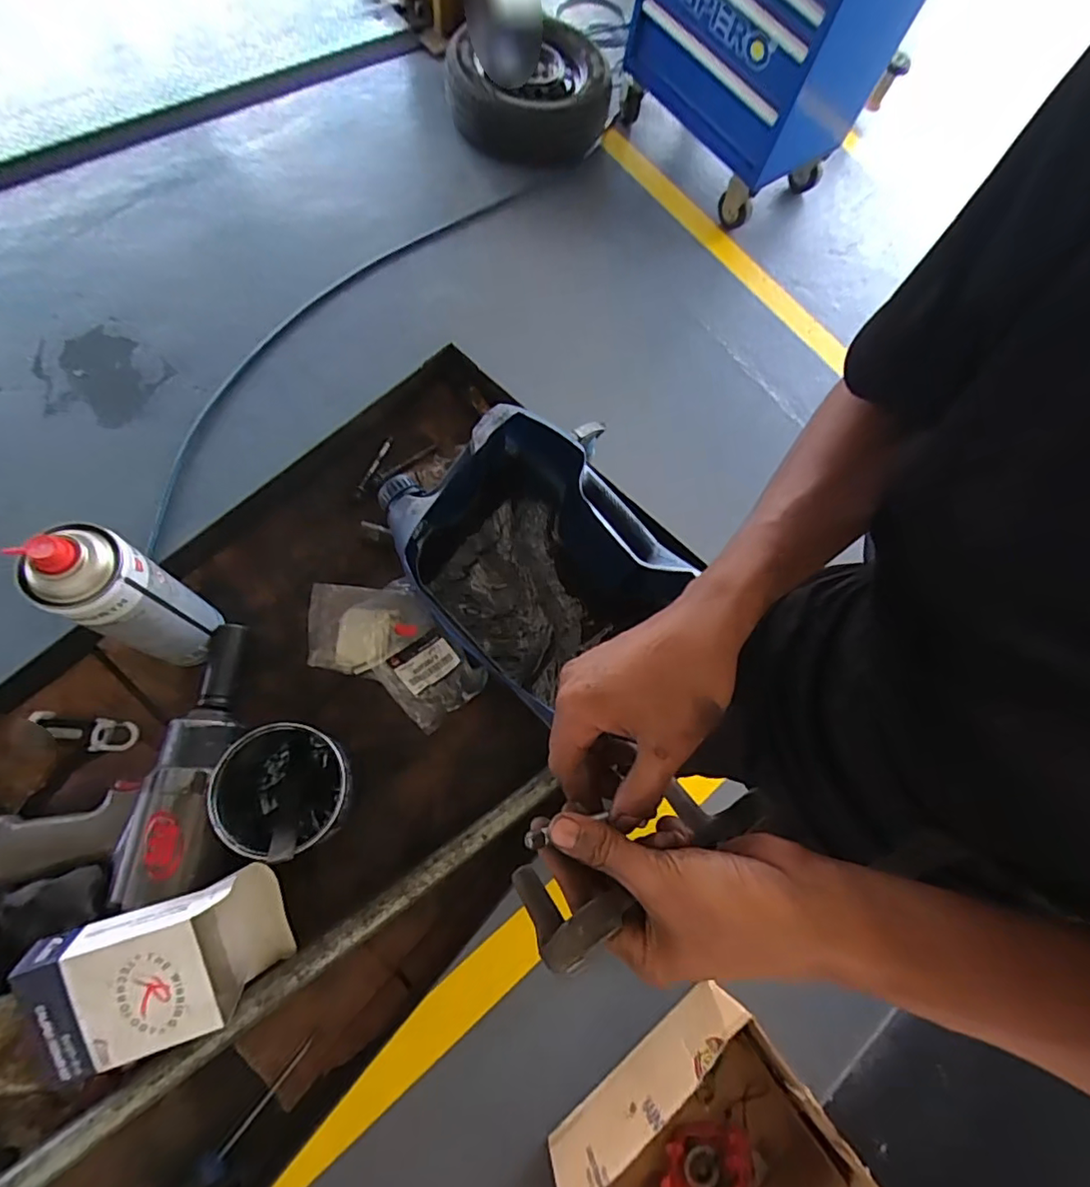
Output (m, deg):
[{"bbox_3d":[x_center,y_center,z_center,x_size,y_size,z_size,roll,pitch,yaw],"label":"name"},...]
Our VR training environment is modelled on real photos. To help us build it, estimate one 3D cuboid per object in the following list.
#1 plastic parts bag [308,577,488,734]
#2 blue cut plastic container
[{"bbox_3d":[-0.154,0.047,0.568,0.190,0.023,0.112,27,73,8],"label":"plastic parts bag"},{"bbox_3d":[-0.015,-0.049,0.588,0.228,0.137,0.245,-34,75,-11],"label":"blue cut plastic container"}]

